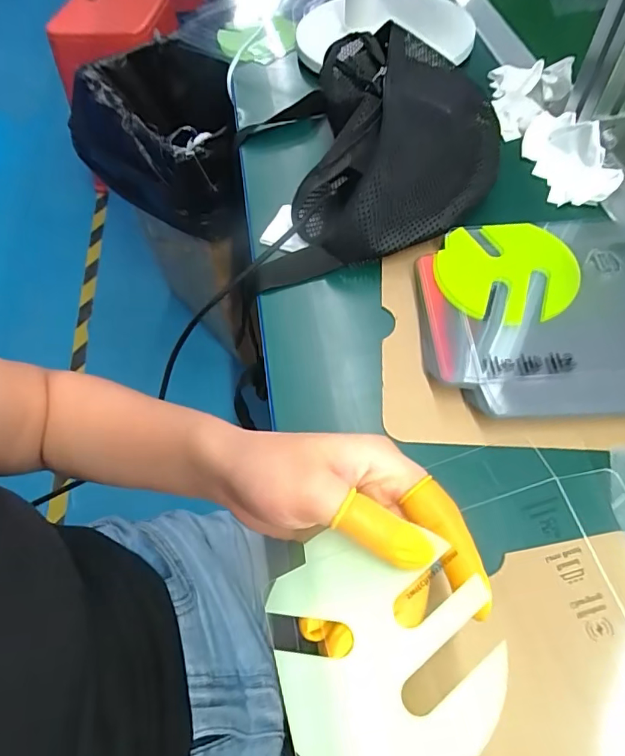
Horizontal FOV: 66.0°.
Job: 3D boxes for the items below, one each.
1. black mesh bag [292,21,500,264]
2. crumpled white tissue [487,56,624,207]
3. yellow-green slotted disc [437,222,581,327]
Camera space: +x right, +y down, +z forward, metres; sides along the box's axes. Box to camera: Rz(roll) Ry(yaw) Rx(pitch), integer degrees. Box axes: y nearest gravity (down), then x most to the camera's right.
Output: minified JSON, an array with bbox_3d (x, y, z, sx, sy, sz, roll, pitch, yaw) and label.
[{"bbox_3d":[0.076,-0.209,0.413,0.159,0.068,0.248,5,60,7],"label":"black mesh bag"},{"bbox_3d":[0.218,-0.240,0.450,0.076,0.034,0.216,-6,58,1],"label":"crumpled white tissue"},{"bbox_3d":[0.137,-0.077,0.344,0.093,0.006,0.088,-3,61,5],"label":"yellow-green slotted disc"}]

